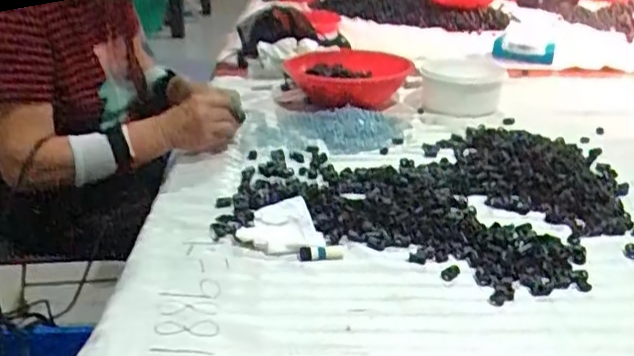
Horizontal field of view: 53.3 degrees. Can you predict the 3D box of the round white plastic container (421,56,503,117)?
[{"bbox_3d":[0.274,-0.185,1.211,0.130,0.092,0.158,4,24,2],"label":"round white plastic container"}]

